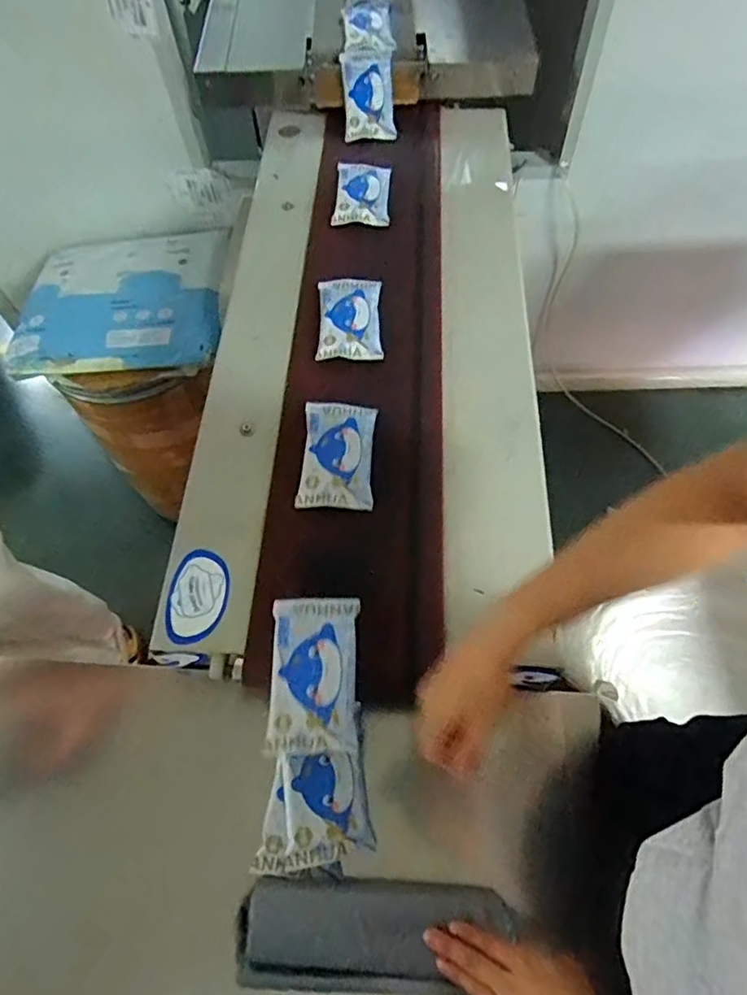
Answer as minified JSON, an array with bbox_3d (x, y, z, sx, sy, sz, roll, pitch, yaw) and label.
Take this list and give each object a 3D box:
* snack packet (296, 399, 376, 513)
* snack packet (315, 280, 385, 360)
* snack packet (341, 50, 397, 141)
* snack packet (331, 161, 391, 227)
[{"bbox_3d":[-0.042,-0.053,0.668,0.082,0.013,0.139,3,62,2],"label":"snack packet"},{"bbox_3d":[-0.032,-0.245,0.769,0.083,0.011,0.144,-1,62,1],"label":"snack packet"},{"bbox_3d":[-0.008,-0.689,0.981,0.083,0.030,0.151,-3,95,-4],"label":"snack packet"},{"bbox_3d":[-0.017,-0.482,0.902,0.085,0.015,0.143,3,62,3],"label":"snack packet"}]

